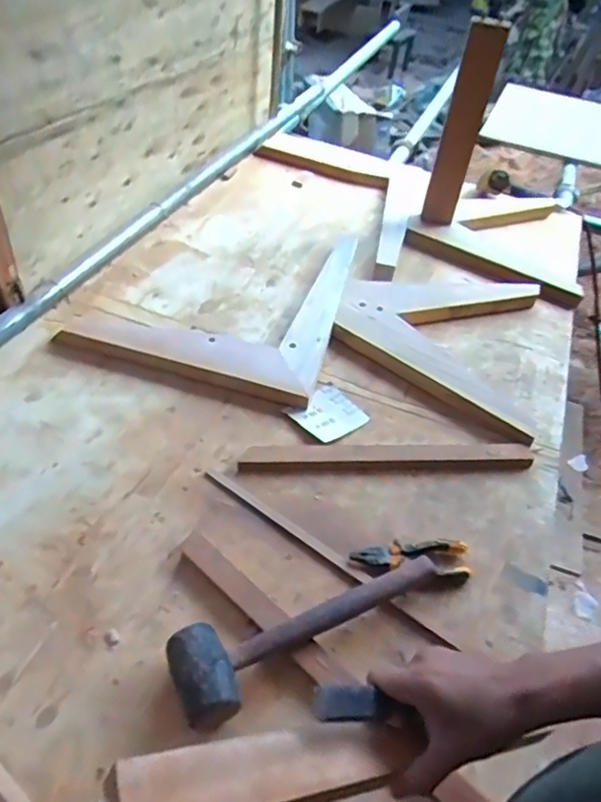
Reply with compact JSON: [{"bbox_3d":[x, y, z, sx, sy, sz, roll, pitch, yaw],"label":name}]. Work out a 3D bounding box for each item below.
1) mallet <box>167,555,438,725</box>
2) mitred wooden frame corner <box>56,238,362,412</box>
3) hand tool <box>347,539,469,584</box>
[{"bbox_3d":[0.012,0.256,0.684,0.337,0.054,0.098,-19,50,-23],"label":"mallet"},{"bbox_3d":[-0.144,-0.219,1.147,0.455,0.057,0.492,13,45,7],"label":"mitred wooden frame corner"},{"bbox_3d":[0.147,0.207,0.775,0.156,0.012,0.058,6,45,0],"label":"hand tool"}]

